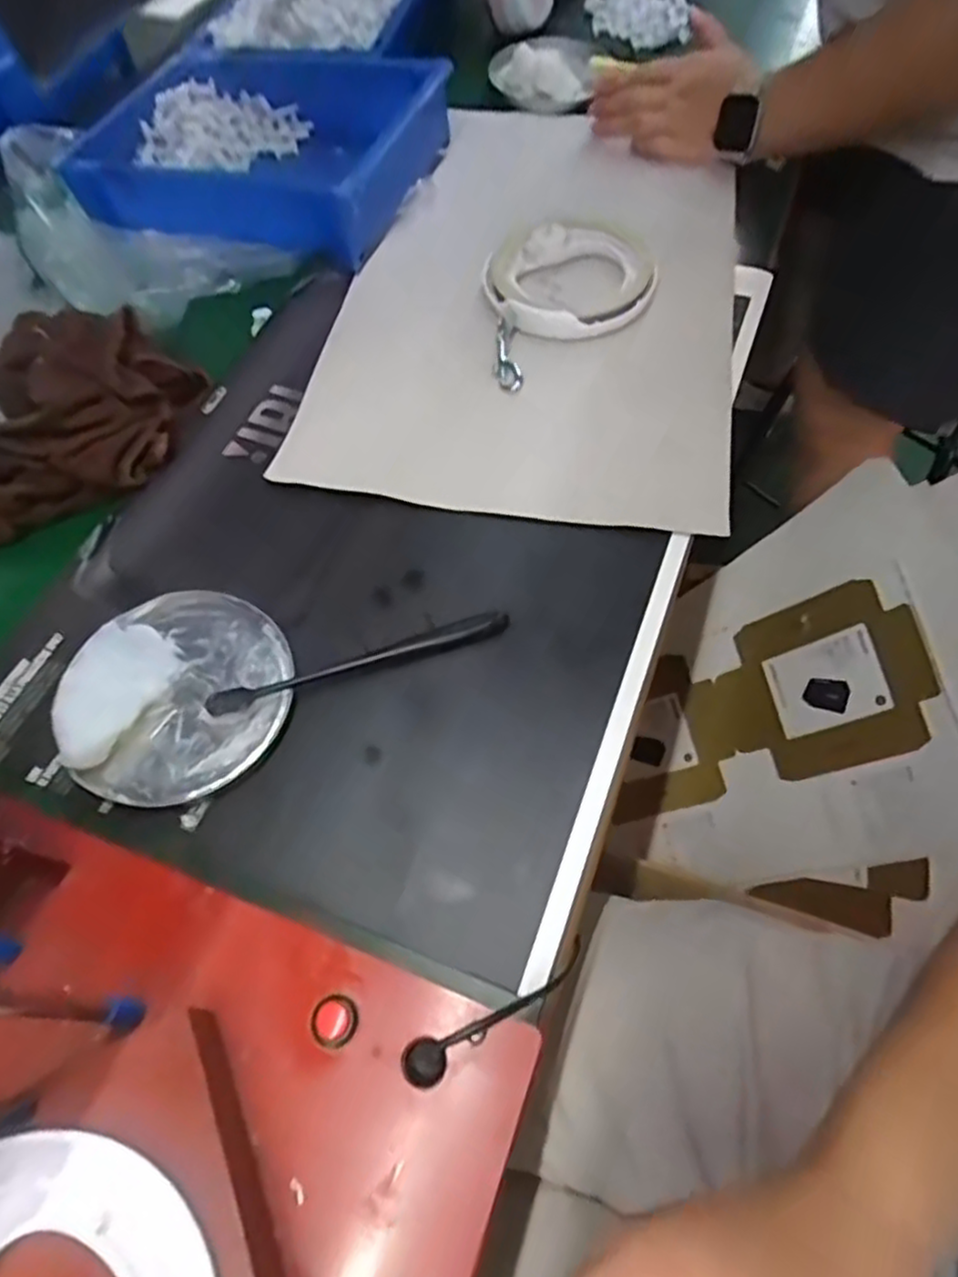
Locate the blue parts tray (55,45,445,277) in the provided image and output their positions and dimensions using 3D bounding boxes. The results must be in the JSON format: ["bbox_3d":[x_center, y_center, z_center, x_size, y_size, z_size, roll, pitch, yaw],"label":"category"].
[{"bbox_3d":[-0.195,-0.435,0.633,0.299,0.047,0.240,14,64,11],"label":"blue parts tray"}]

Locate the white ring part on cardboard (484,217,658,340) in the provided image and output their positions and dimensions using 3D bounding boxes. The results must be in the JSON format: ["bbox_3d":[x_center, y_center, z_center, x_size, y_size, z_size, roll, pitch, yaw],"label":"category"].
[{"bbox_3d":[0.077,-0.292,0.572,0.128,0.019,0.135,-1,62,3],"label":"white ring part on cardboard"}]

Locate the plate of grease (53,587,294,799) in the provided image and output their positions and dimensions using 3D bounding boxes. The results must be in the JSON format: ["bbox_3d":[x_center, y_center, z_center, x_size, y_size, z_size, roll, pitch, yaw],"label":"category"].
[{"bbox_3d":[-0.174,0.029,0.412,0.126,0.016,0.125,-1,62,3],"label":"plate of grease"}]

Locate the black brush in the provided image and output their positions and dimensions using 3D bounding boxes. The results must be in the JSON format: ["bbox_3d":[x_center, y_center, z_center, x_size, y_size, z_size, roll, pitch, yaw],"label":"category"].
[{"bbox_3d":[-0.067,0.012,0.416,0.174,0.017,0.016,-18,63,-6],"label":"black brush"}]

